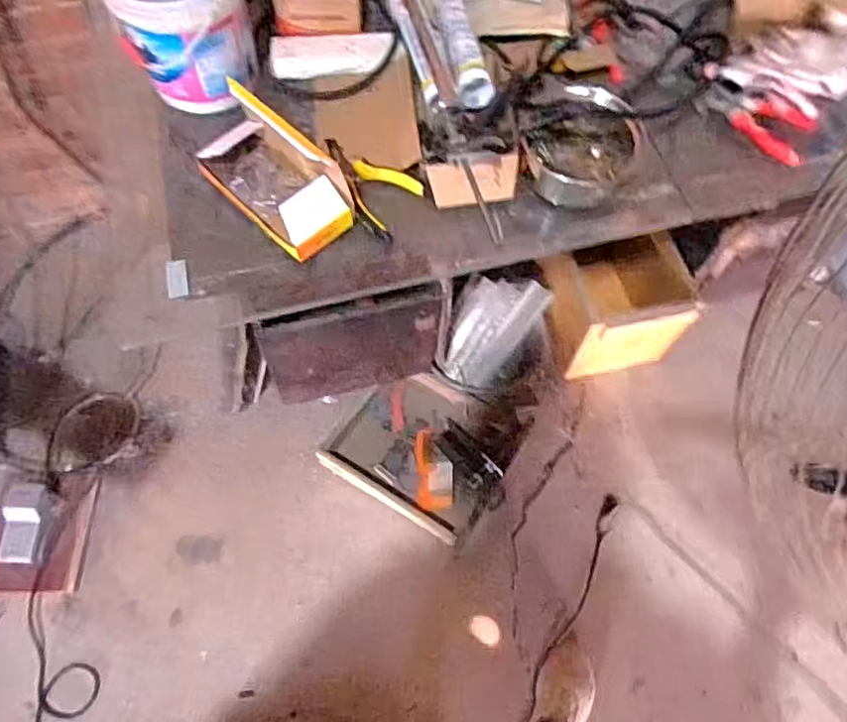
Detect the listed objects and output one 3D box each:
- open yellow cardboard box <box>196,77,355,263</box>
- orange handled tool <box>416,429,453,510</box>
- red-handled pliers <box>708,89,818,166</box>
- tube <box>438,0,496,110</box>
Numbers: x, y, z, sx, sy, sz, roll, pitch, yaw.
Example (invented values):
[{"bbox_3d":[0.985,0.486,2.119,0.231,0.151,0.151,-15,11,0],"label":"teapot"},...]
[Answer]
[{"bbox_3d":[-0.192,-0.234,0.740,0.110,0.126,0.206,-40,72,-18],"label":"open yellow cardboard box"},{"bbox_3d":[0.027,0.259,1.423,0.085,0.020,0.190,-2,69,1],"label":"orange handled tool"},{"bbox_3d":[0.490,-0.351,0.865,0.153,0.025,0.085,37,69,15],"label":"red-handled pliers"},{"bbox_3d":[0.059,-0.474,0.862,0.054,0.054,0.270,-7,65,-5],"label":"tube"}]

